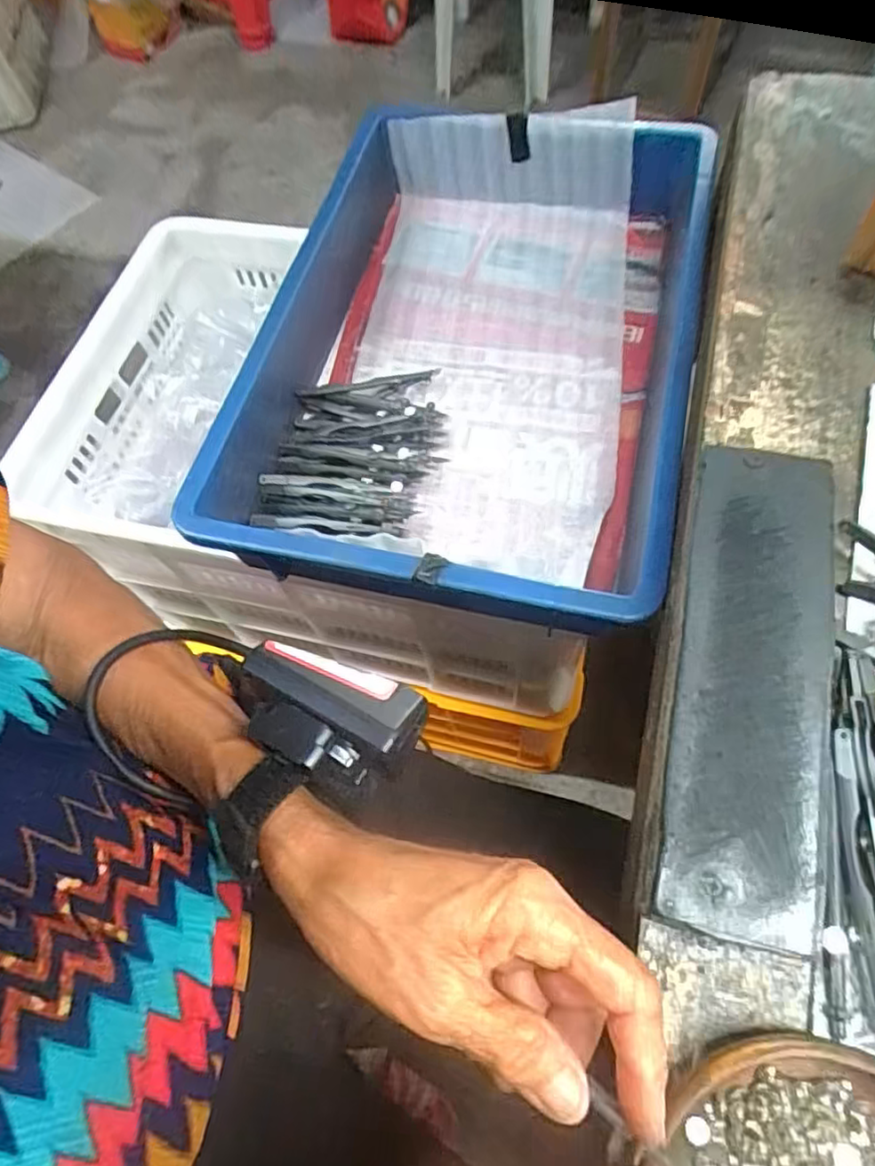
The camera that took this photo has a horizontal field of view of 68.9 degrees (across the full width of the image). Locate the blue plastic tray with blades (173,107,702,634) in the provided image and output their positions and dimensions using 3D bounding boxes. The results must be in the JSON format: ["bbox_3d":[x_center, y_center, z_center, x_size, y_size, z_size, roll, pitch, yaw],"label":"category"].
[{"bbox_3d":[0.025,-0.180,0.467,0.291,0.093,0.414,12,67,9],"label":"blue plastic tray with blades"}]

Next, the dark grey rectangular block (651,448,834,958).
[{"bbox_3d":[0.132,0.033,0.266,0.058,0.010,0.207,11,66,10],"label":"dark grey rectangular block"}]

